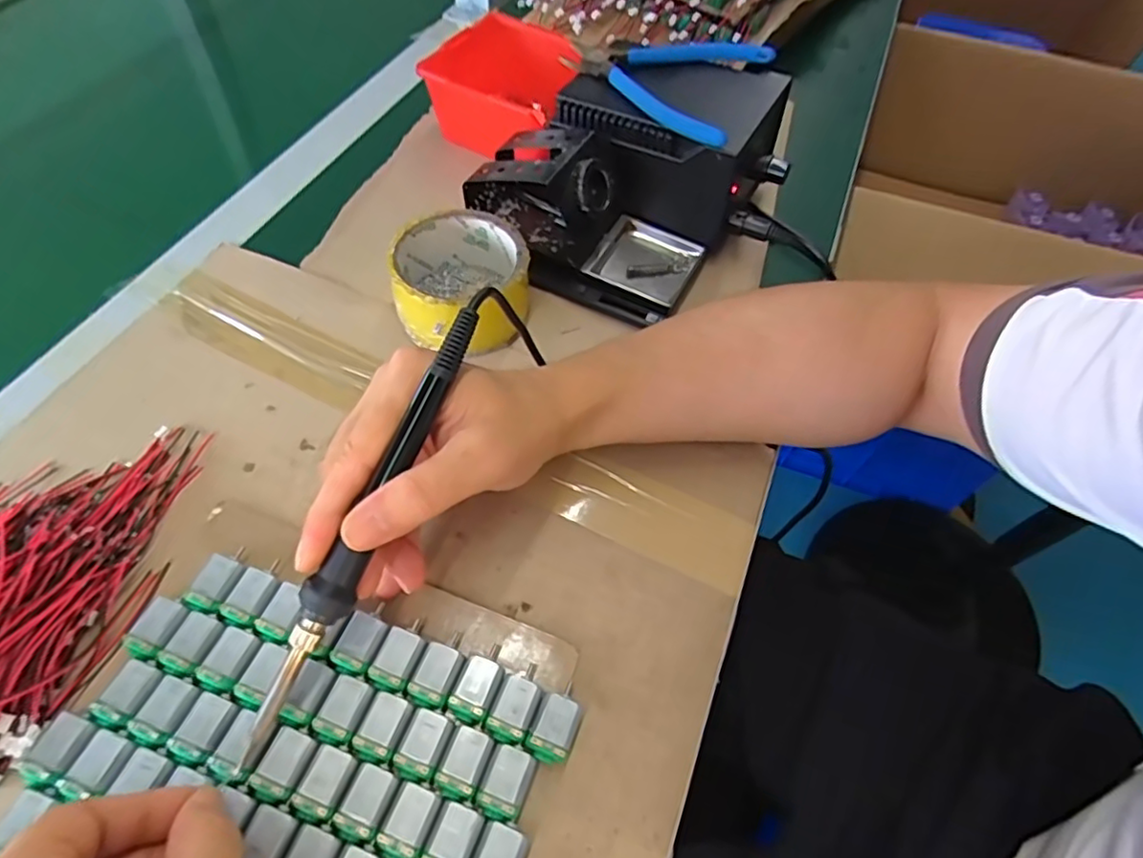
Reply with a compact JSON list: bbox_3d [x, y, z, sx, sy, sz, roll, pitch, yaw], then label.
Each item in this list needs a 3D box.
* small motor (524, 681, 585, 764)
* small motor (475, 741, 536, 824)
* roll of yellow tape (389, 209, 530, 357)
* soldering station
[{"bbox_3d":[-0.007,0.133,0.279,0.019,0.016,0.032,21,58,9],"label":"small motor"},{"bbox_3d":[-0.028,0.153,0.267,0.020,0.015,0.027,20,58,9],"label":"small motor"},{"bbox_3d":[-0.070,-0.095,0.400,0.081,0.048,0.084,-1,57,-4],"label":"roll of yellow tape"},{"bbox_3d":[0.051,-0.183,0.440,0.176,0.093,0.207,34,61,17],"label":"soldering station"}]

